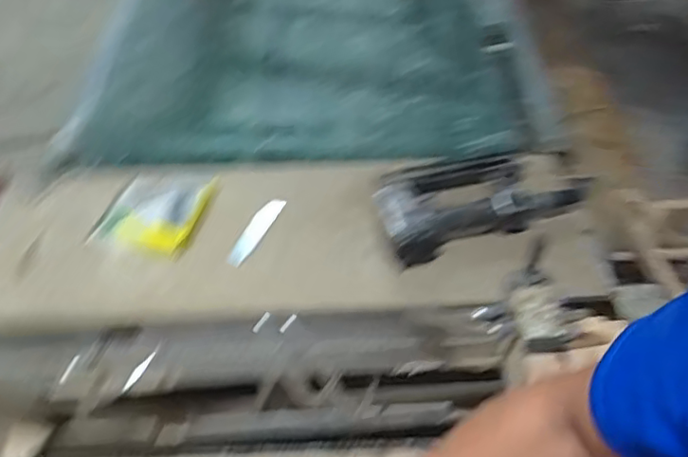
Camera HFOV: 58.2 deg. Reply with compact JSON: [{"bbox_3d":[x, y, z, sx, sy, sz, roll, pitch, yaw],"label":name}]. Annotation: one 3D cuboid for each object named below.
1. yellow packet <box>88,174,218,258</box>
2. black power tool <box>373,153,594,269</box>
[{"bbox_3d":[-0.262,-0.029,0.881,0.143,0.032,0.160,11,49,13],"label":"yellow packet"},{"bbox_3d":[0.195,-0.063,0.866,0.333,0.065,0.158,-16,48,-12],"label":"black power tool"}]

